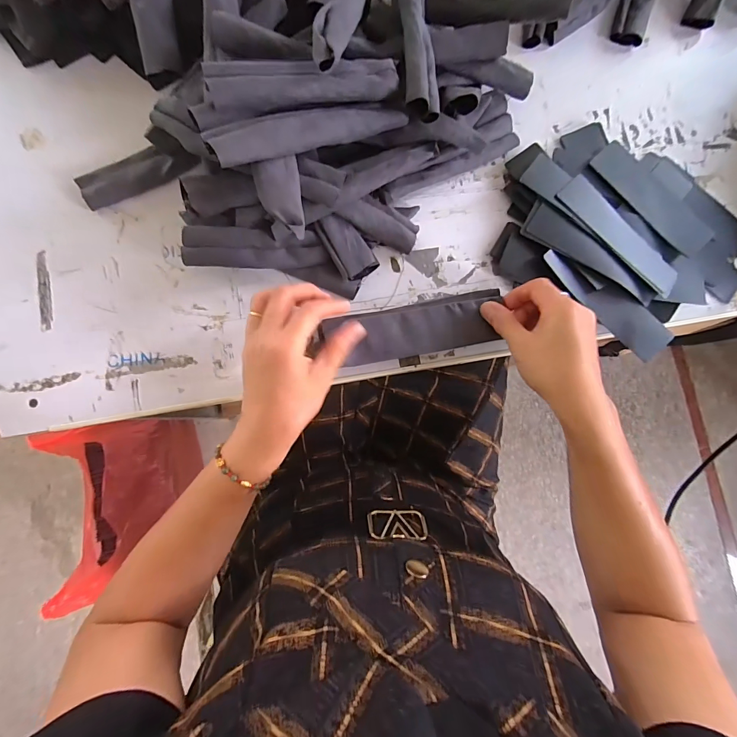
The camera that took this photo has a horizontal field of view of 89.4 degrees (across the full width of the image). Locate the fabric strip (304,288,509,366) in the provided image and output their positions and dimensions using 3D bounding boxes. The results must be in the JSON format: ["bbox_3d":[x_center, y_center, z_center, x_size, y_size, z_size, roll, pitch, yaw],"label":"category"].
[{"bbox_3d":[0.041,-0.038,0.364,0.188,0.015,0.053,-11,85,-11],"label":"fabric strip"}]

